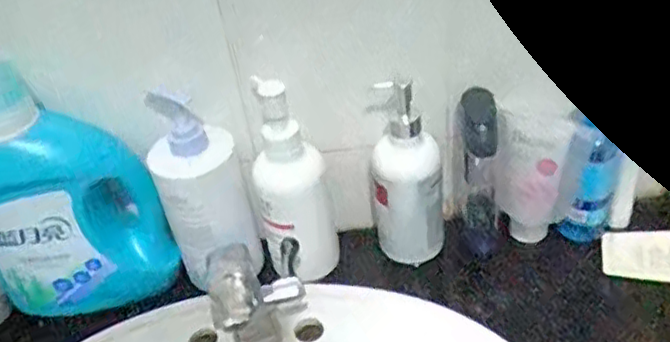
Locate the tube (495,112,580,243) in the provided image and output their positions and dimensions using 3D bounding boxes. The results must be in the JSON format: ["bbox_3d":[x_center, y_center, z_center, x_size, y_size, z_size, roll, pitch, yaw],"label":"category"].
[{"bbox_3d":[0.195,0.017,0.649,0.074,0.155,0.029,4,43,12],"label":"tube"}]

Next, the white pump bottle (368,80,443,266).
[{"bbox_3d":[0.071,0.008,0.637,0.071,0.184,0.056,1,42,8],"label":"white pump bottle"}]

